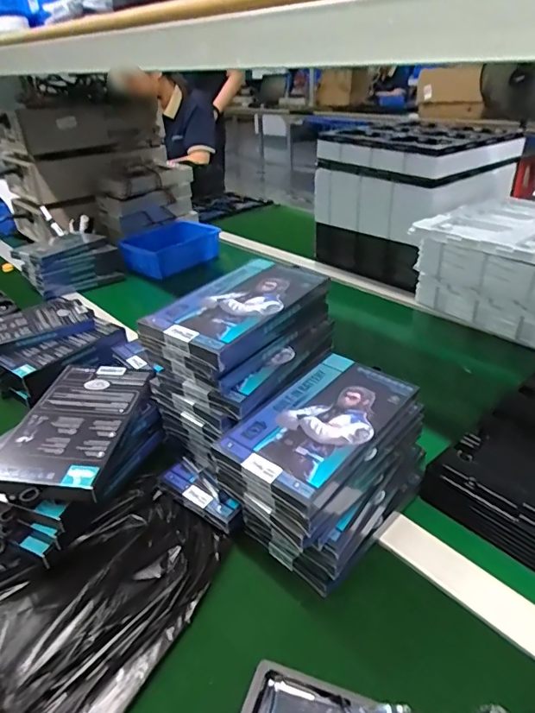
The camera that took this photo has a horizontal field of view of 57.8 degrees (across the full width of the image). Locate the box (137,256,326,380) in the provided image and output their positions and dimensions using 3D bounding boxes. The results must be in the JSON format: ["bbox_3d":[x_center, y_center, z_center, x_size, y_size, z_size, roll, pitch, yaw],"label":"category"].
[{"bbox_3d":[-0.024,-0.043,0.454,0.092,0.035,0.162,21,38,33],"label":"box"}]

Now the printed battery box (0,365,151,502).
[{"bbox_3d":[-0.173,0.062,0.447,0.098,0.022,0.161,2,32,7],"label":"printed battery box"}]

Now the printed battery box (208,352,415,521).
[{"bbox_3d":[0.046,0.053,0.407,0.095,0.016,0.164,23,40,35],"label":"printed battery box"}]

